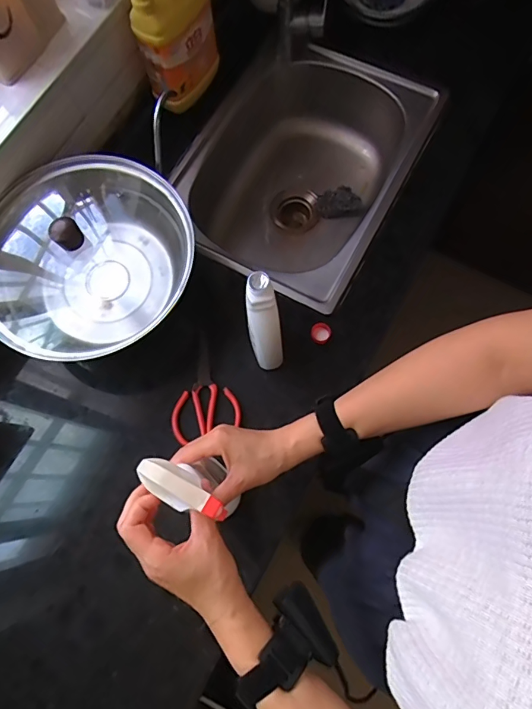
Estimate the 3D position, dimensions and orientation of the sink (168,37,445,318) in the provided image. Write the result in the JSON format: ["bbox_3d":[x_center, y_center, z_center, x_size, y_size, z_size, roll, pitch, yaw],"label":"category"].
[{"bbox_3d":[0.057,-0.327,0.875,0.368,0.212,0.474,28,77,8],"label":"sink"}]

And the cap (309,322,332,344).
[{"bbox_3d":[0.087,-0.034,0.702,0.032,0.010,0.035,0,75,0],"label":"cap"}]

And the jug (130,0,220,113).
[{"bbox_3d":[-0.147,-0.531,0.719,0.075,0.215,0.137,25,76,7],"label":"jug"}]

